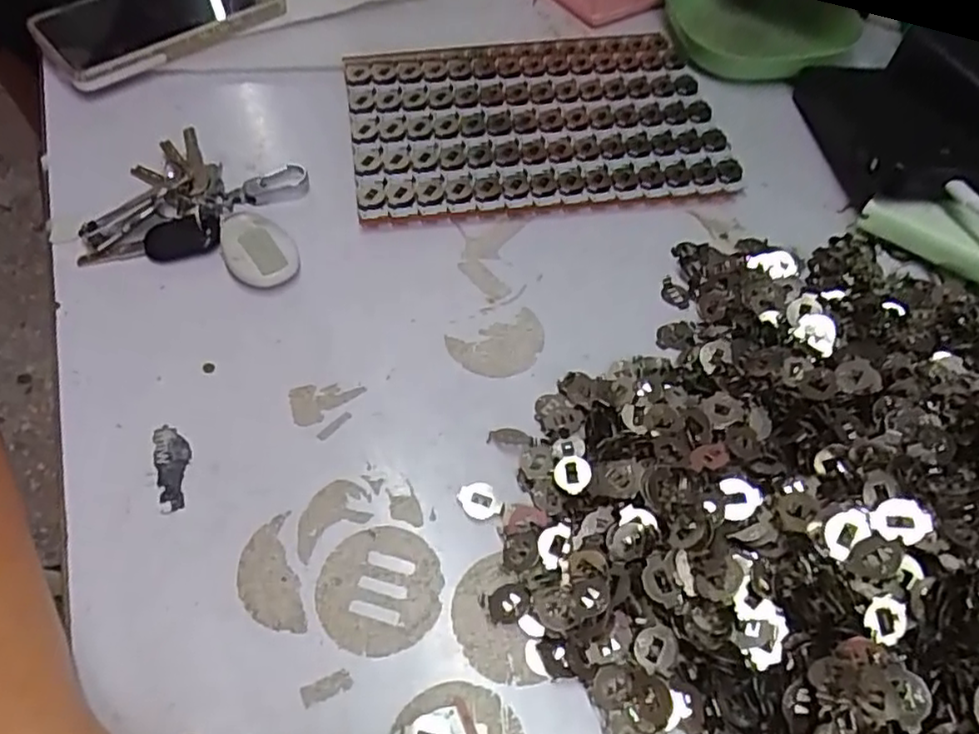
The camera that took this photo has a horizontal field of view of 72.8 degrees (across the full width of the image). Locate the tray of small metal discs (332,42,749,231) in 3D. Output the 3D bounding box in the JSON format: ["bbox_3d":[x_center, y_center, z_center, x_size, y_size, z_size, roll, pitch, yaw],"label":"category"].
[{"bbox_3d":[0.031,-0.168,0.457,0.244,0.020,0.159,-5,57,-5],"label":"tray of small metal discs"}]

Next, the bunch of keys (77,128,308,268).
[{"bbox_3d":[-0.188,-0.101,0.405,0.106,0.015,0.115,25,59,13],"label":"bunch of keys"}]

